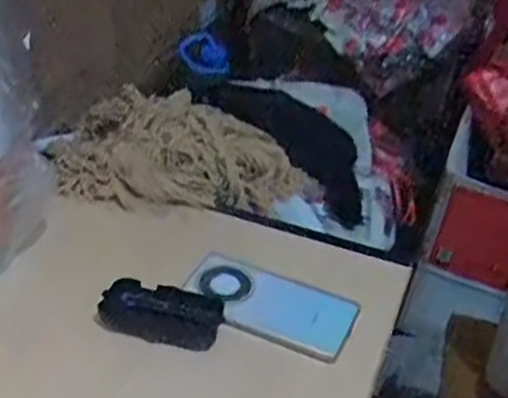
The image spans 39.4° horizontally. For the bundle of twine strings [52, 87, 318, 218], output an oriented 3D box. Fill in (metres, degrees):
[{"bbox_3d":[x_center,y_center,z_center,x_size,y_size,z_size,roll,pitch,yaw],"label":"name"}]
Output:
[{"bbox_3d":[-0.089,-0.051,0.857,0.305,0.094,0.156,5,36,2],"label":"bundle of twine strings"}]

